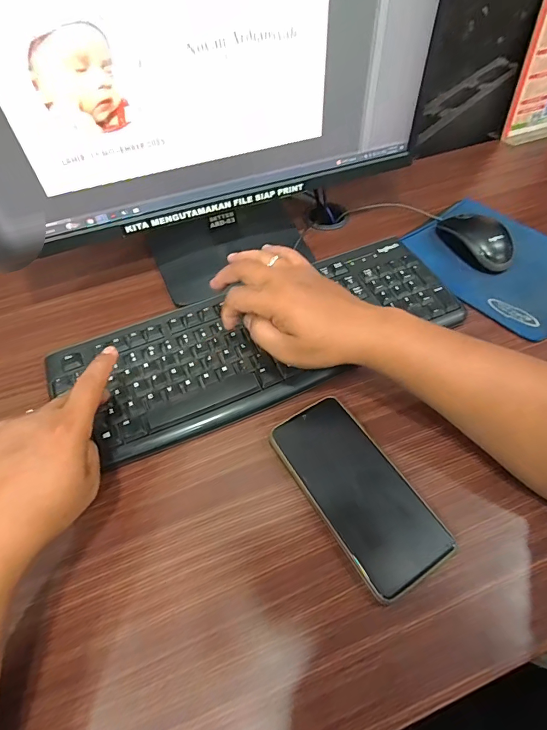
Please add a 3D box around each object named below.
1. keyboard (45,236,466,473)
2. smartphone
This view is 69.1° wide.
[{"bbox_3d":[-0.010,-0.030,0.431,0.421,0.023,0.160,-24,57,-13],"label":"keyboard"},{"bbox_3d":[0.070,0.103,0.339,0.078,0.012,0.163,-28,58,-16],"label":"smartphone"}]

